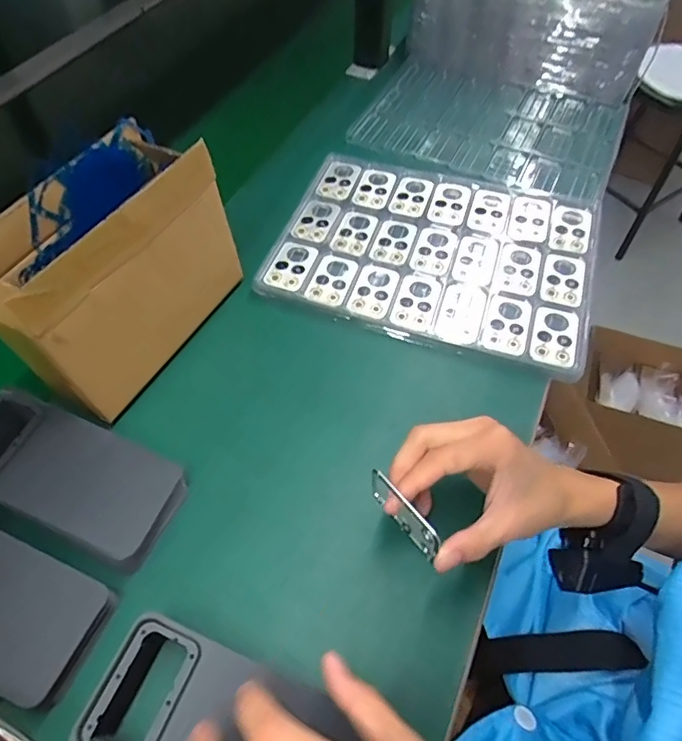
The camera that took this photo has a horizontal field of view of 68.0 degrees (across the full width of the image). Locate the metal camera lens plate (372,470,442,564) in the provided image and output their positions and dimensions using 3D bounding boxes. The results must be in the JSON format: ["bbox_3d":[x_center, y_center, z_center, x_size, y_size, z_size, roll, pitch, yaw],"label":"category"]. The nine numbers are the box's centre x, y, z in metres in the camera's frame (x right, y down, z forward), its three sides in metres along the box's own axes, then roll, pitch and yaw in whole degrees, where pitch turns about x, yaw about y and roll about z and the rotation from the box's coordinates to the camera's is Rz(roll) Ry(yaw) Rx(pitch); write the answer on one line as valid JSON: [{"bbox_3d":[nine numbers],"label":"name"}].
[{"bbox_3d":[0.039,0.089,0.315,0.005,0.034,0.060,-32,63,-20],"label":"metal camera lens plate"}]

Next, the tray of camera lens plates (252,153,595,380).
[{"bbox_3d":[0.095,-0.127,0.522,0.306,0.022,0.222,16,58,9],"label":"tray of camera lens plates"}]

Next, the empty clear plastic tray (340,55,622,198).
[{"bbox_3d":[0.187,-0.322,0.649,0.308,0.023,0.242,23,59,13],"label":"empty clear plastic tray"}]

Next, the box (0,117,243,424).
[{"bbox_3d":[-0.180,-0.083,0.406,0.086,0.134,0.186,26,60,15],"label":"box"}]

